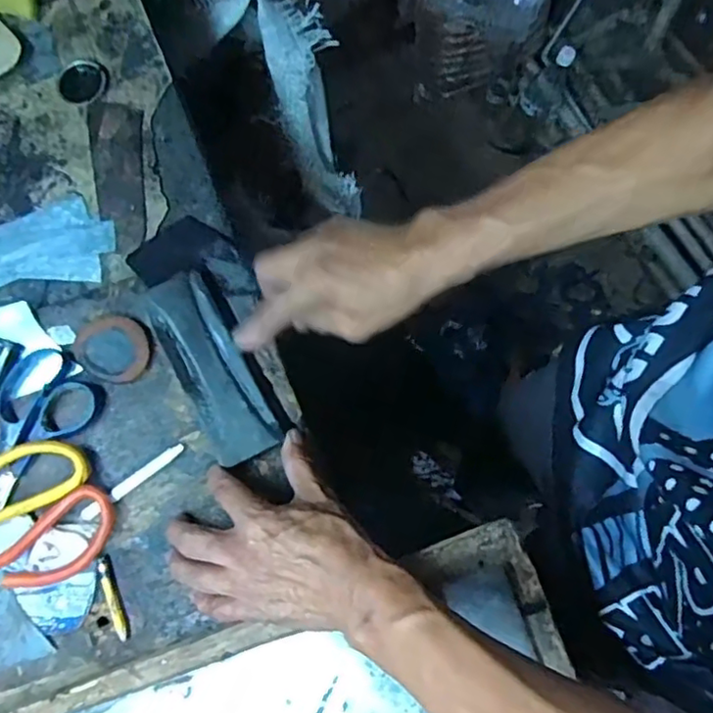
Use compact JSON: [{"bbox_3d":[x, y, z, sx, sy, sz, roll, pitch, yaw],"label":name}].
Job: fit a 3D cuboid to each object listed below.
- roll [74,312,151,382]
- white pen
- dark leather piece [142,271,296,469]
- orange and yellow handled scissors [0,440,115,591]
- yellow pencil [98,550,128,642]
[{"bbox_3d":[-0.188,-0.008,0.483,0.058,0.008,0.050,25,77,5],"label":"roll"},{"bbox_3d":[-0.165,0.093,0.464,0.086,0.005,0.009,-36,79,-9],"label":"white pen"},{"bbox_3d":[-0.108,0.006,0.477,0.057,0.014,0.150,-29,80,-8],"label":"dark leather piece"},{"bbox_3d":[-0.265,0.126,0.448,0.169,0.021,0.096,-19,77,-5],"label":"orange and yellow handled scissors"},{"bbox_3d":[-0.175,0.174,0.452,0.009,0.007,0.061,-18,77,-5],"label":"yellow pencil"}]

